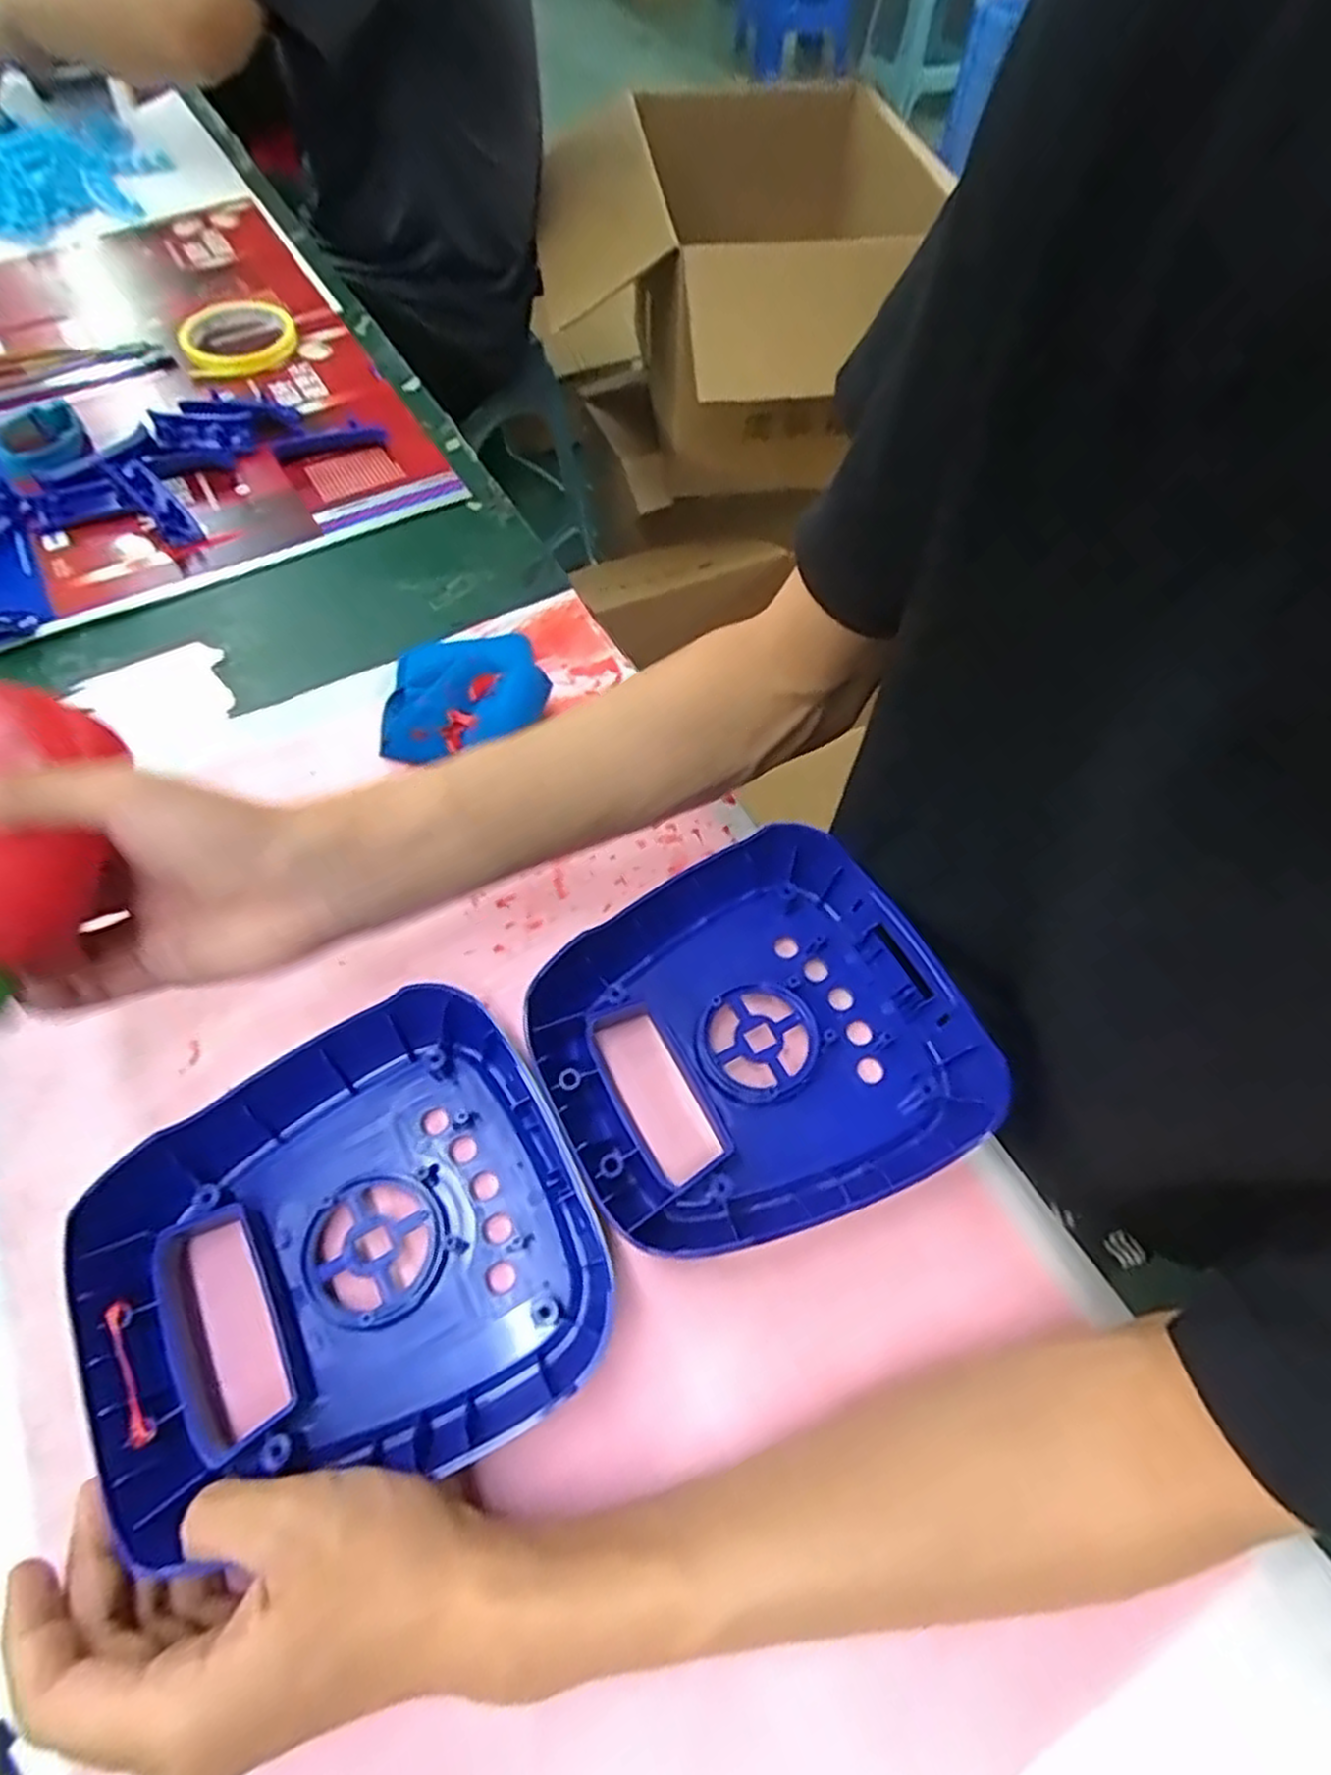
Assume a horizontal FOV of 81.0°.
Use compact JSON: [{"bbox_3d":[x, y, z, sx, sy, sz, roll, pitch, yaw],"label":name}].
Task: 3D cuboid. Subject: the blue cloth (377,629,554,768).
[{"bbox_3d":[-0.118,-0.117,0.460,0.094,0.024,0.090,-7,60,-5],"label":"blue cloth"}]

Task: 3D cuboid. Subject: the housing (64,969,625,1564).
[{"bbox_3d":[-0.123,0.141,0.301,0.177,0.038,0.163,-26,64,-14],"label":"housing"}]

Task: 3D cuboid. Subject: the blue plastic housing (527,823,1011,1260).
[{"bbox_3d":[0.039,0.064,0.348,0.179,0.037,0.161,-22,63,-12],"label":"blue plastic housing"}]

